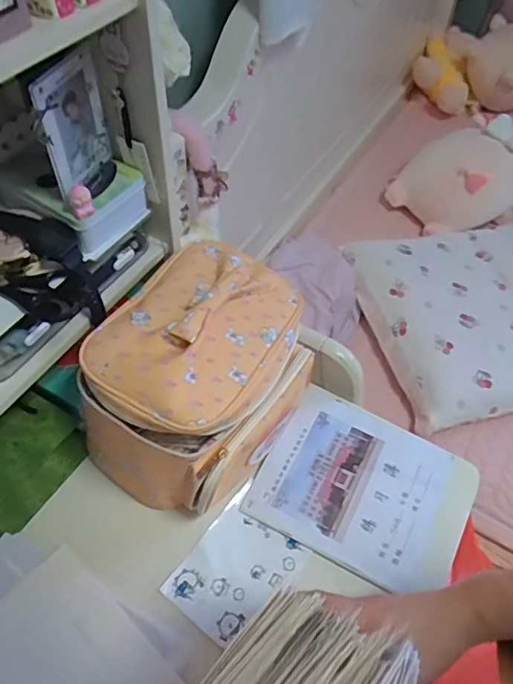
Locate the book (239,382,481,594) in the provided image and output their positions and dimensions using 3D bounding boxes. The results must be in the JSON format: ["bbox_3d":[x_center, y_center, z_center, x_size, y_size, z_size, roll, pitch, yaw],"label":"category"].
[{"bbox_3d":[0.122,0.161,0.593,0.219,0.015,0.180,25,56,15],"label":"book"}]

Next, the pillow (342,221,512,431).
[{"bbox_3d":[0.557,-0.073,1.082,0.662,0.115,0.423,-9,54,-9],"label":"pillow"}]

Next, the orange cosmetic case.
[{"bbox_3d":[-0.052,0.034,0.562,0.179,0.181,0.249,30,57,19],"label":"orange cosmetic case"}]

